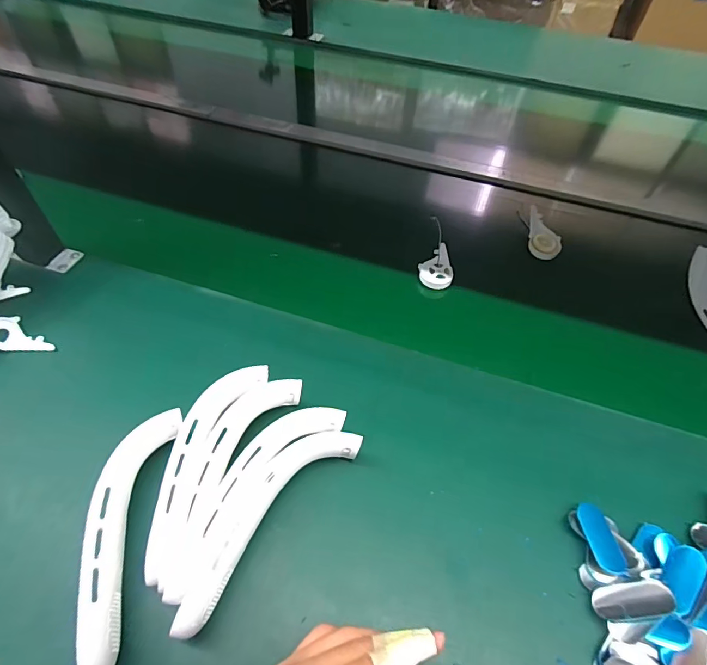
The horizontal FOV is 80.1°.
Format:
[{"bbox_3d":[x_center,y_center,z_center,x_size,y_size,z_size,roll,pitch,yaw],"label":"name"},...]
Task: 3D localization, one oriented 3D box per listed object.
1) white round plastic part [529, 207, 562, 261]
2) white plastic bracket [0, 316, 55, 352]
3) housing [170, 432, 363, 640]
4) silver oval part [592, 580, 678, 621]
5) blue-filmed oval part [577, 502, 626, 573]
[{"bbox_3d":[0.288,-0.151,0.639,0.041,0.025,0.092,4,53,2],"label":"white round plastic part"},{"bbox_3d":[-0.397,0.001,0.497,0.089,0.008,0.048,-1,53,-2],"label":"white plastic bracket"},{"bbox_3d":[-0.075,0.156,0.367,0.052,0.039,0.202,36,62,20],"label":"housing"},{"bbox_3d":[0.227,0.218,0.342,0.058,0.010,0.024,-18,54,11],"label":"silver oval part"},{"bbox_3d":[0.220,0.182,0.375,0.026,0.005,0.056,-4,53,-5],"label":"blue-filmed oval part"}]

